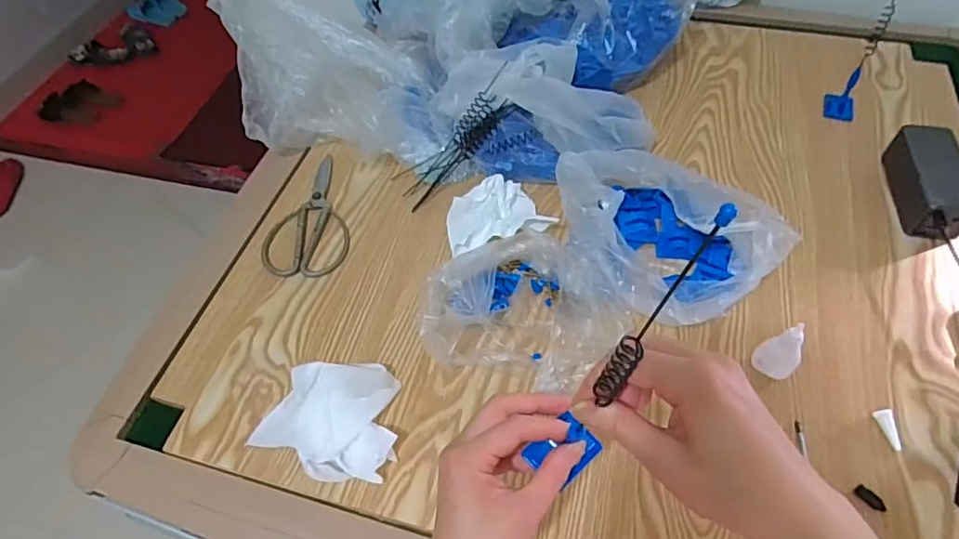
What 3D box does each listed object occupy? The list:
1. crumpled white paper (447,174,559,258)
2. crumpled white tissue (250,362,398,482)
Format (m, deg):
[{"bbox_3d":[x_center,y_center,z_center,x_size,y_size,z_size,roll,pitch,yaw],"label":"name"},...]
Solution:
[{"bbox_3d":[0.013,-0.059,0.638,0.109,0.031,0.083,-19,56,-10],"label":"crumpled white paper"},{"bbox_3d":[-0.128,0.130,0.501,0.103,0.049,0.098,0,55,3],"label":"crumpled white tissue"}]

